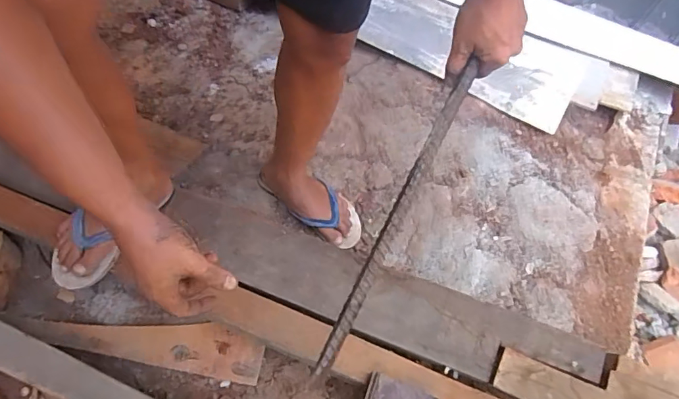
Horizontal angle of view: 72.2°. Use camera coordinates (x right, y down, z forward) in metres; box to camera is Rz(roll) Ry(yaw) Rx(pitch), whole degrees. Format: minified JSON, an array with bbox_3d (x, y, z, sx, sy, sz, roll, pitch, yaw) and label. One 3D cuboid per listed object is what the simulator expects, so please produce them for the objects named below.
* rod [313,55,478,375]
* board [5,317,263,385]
[{"bbox_3d":[0.068,0.017,0.537,0.018,0.010,0.388,26,82,11],"label":"rod"},{"bbox_3d":[-0.360,0.251,0.852,0.442,0.029,0.083,11,59,3],"label":"board"}]

